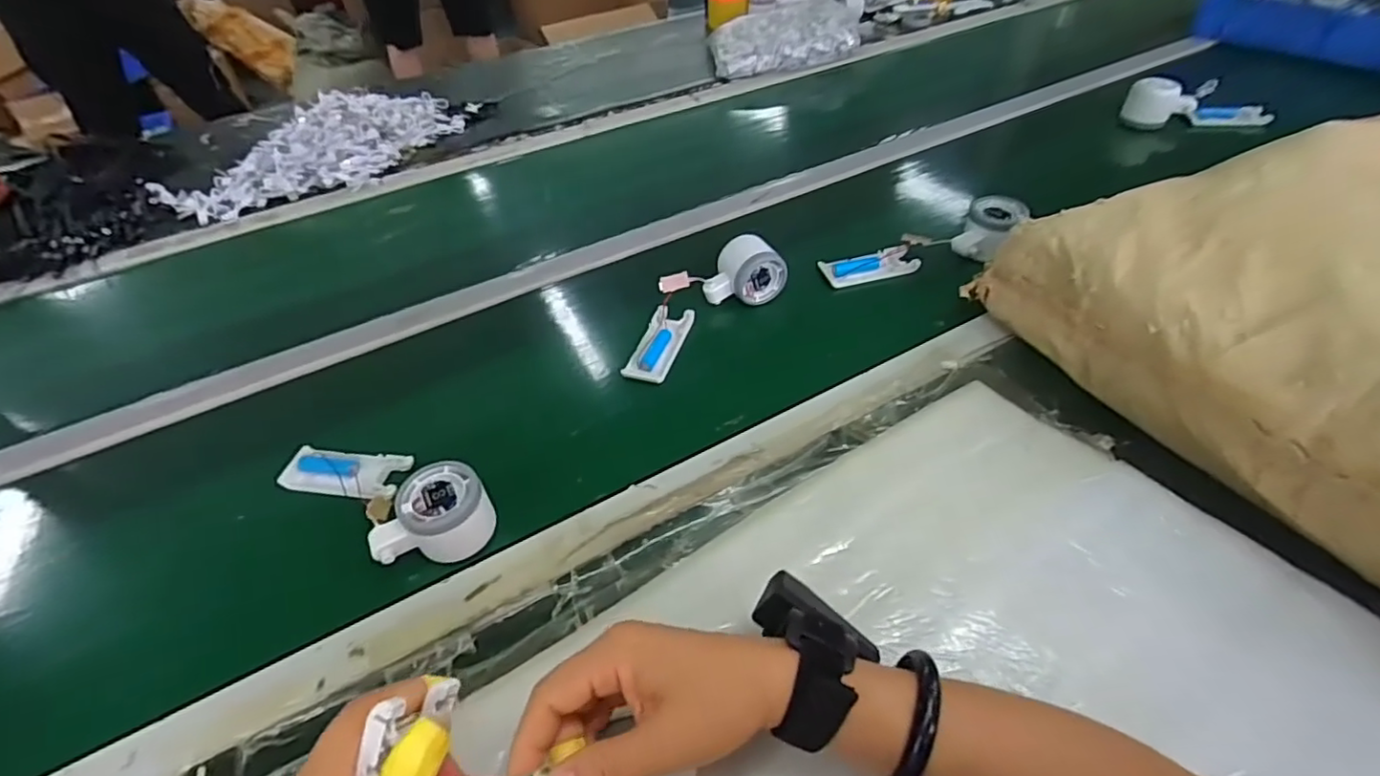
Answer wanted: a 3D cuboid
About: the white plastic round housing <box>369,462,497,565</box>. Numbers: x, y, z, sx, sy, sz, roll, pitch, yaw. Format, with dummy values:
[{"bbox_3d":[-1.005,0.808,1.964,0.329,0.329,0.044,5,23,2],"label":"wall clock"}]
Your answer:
[{"bbox_3d":[-0.191,0.095,0.450,0.087,0.046,0.054,-19,48,-15],"label":"white plastic round housing"}]

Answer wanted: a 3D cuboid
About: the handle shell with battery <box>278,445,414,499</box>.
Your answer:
[{"bbox_3d":[-0.290,0.071,0.507,0.104,0.010,0.046,4,47,7],"label":"handle shell with battery"}]

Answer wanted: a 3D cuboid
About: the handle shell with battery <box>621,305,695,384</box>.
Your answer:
[{"bbox_3d":[-0.030,-0.045,0.597,0.041,0.012,0.100,13,48,15],"label":"handle shell with battery"}]

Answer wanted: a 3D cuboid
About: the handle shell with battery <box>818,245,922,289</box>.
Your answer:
[{"bbox_3d":[0.198,-0.135,0.667,0.104,0.021,0.042,-11,47,-7],"label":"handle shell with battery"}]

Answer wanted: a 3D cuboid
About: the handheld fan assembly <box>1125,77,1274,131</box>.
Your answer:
[{"bbox_3d":[0.719,-0.403,0.853,0.179,0.053,0.055,0,46,3],"label":"handheld fan assembly"}]

